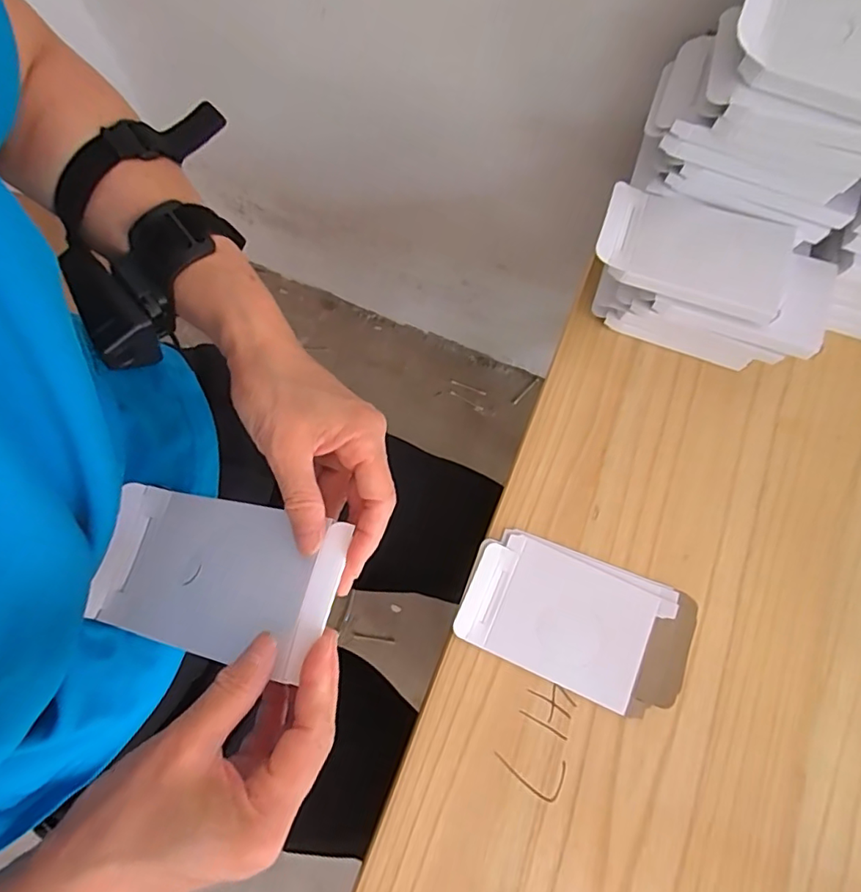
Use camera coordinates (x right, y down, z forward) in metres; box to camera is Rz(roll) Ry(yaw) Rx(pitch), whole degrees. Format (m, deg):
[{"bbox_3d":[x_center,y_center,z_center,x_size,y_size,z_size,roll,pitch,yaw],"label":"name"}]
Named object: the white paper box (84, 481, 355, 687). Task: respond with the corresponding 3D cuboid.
[{"bbox_3d":[-0.127,0.073,0.312,0.159,0.012,0.084,6,73,24],"label":"white paper box"}]

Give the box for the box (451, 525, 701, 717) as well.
[{"bbox_3d":[0.120,0.144,0.455,0.182,0.010,0.106,21,75,6],"label":"box"}]

